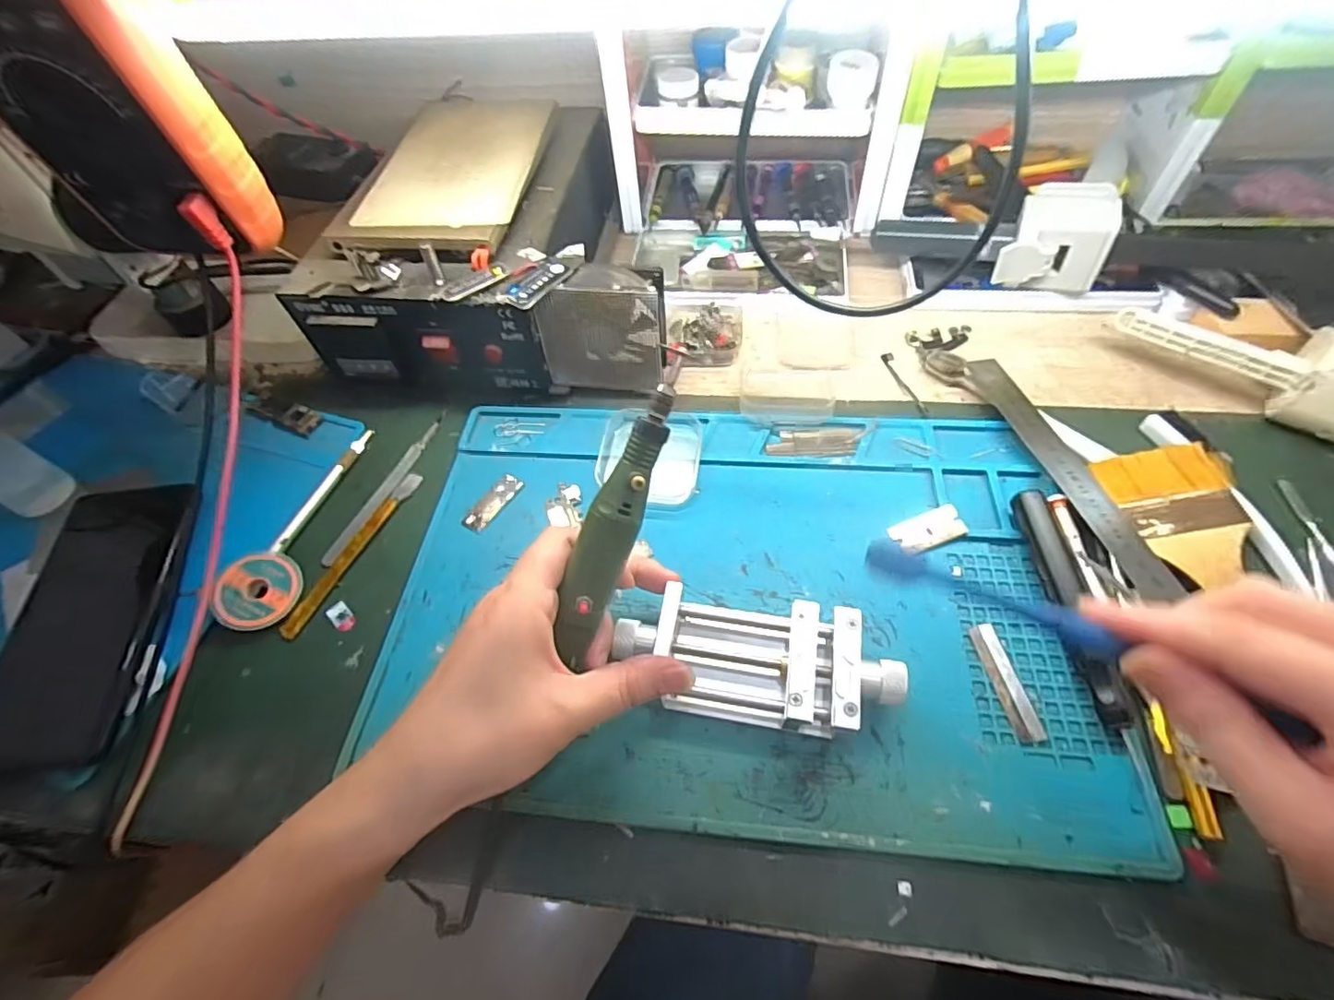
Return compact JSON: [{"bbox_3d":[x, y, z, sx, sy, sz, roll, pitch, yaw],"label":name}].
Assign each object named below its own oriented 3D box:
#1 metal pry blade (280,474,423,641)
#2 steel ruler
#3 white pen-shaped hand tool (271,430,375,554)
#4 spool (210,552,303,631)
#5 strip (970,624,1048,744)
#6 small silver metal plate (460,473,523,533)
[{"bbox_3d":[-0.190,0.030,0.350,0.014,0.005,0.118,19,61,16],"label":"metal pry blade"},{"bbox_3d":[0.239,-0.023,0.346,0.028,0.004,0.214,-10,56,-9],"label":"steel ruler"},{"bbox_3d":[-0.226,-0.009,0.382,0.009,0.008,0.103,13,59,13],"label":"white pen-shaped hand tool"},{"bbox_3d":[-0.238,0.051,0.337,0.045,0.013,0.045,14,49,-17],"label":"spool"},{"bbox_3d":[0.167,0.088,0.283,0.015,0.004,0.057,-8,57,0],"label":"strip"},{"bbox_3d":[-0.109,0.001,0.361,0.016,0.004,0.042,31,64,22],"label":"small silver metal plate"}]

